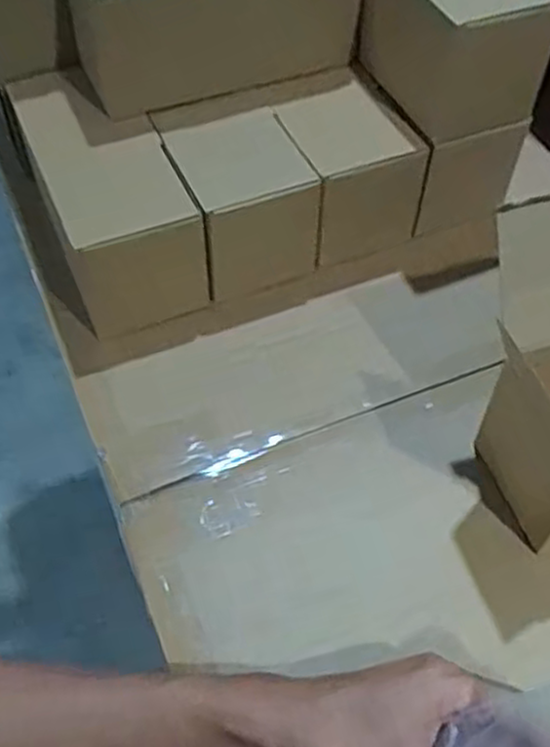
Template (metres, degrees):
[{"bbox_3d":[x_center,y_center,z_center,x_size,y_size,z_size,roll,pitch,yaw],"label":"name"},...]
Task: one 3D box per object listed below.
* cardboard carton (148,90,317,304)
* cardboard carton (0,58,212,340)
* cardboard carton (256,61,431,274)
[{"bbox_3d":[-0.034,-0.148,0.618,0.093,0.108,0.127,-21,55,-15],"label":"cardboard carton"},{"bbox_3d":[-0.139,-0.145,0.619,0.094,0.103,0.222,-21,55,-15],"label":"cardboard carton"},{"bbox_3d":[0.055,-0.174,0.643,0.096,0.096,0.127,-17,54,-12],"label":"cardboard carton"}]

